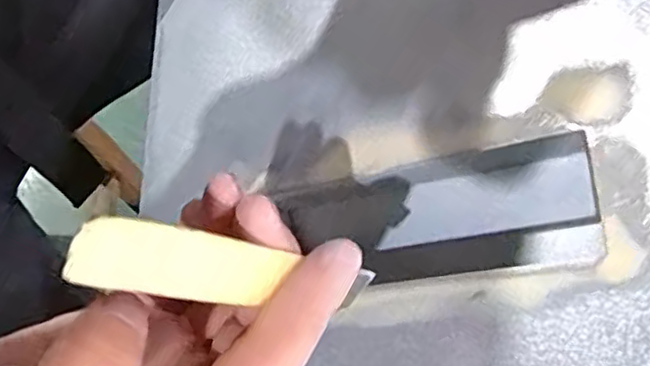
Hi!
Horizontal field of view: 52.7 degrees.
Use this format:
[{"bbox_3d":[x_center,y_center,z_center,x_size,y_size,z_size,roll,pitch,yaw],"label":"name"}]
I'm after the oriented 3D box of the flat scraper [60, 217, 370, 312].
[{"bbox_3d":[-0.028,0.028,0.206,0.103,0.004,0.020,16,91,-36],"label":"flat scraper"}]

